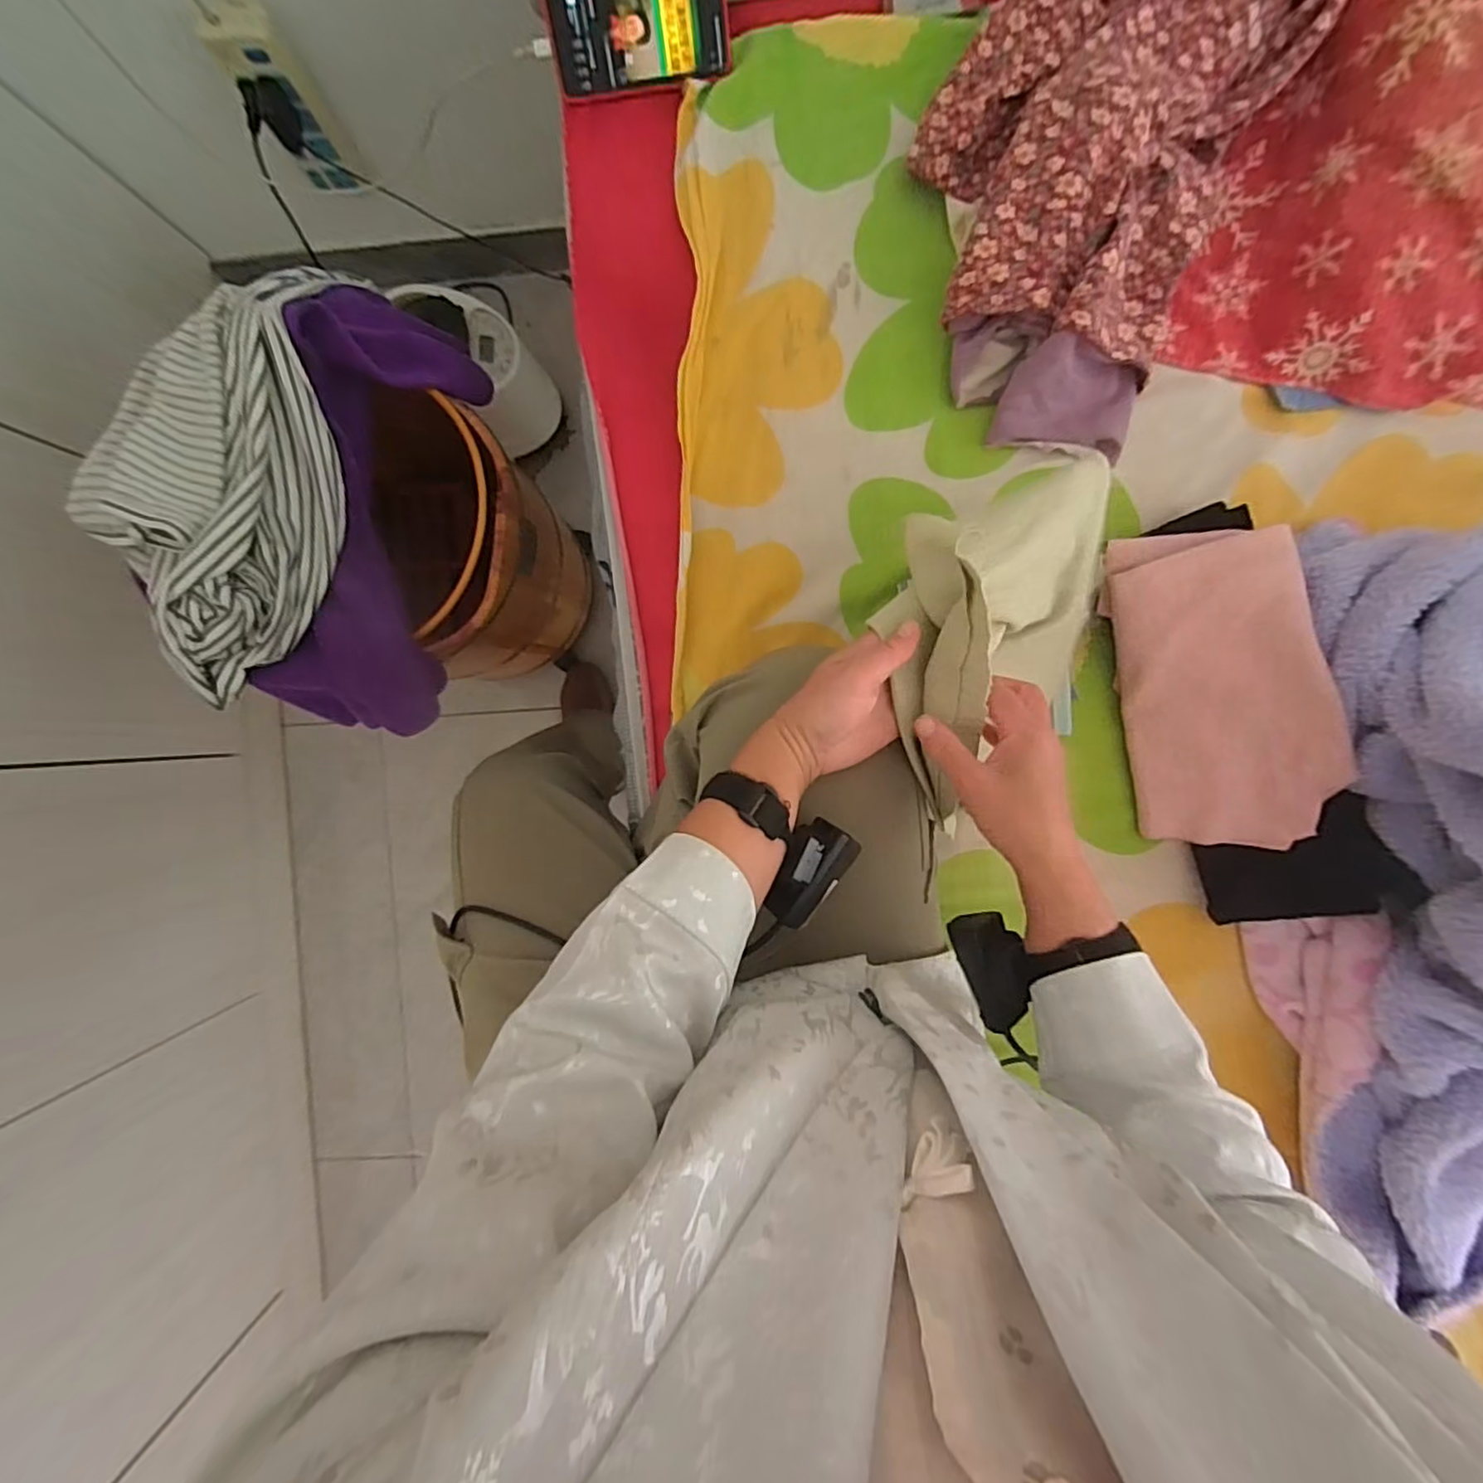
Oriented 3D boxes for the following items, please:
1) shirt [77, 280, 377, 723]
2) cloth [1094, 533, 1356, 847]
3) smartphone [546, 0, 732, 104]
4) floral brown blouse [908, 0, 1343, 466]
[{"bbox_3d":[-0.464,-0.250,0.575,0.186,0.111,0.404,17,92,2],"label":"shirt"},{"bbox_3d":[0.400,-0.056,0.546,0.142,0.068,0.249,-13,91,3],"label":"cloth"},{"bbox_3d":[-0.088,-0.615,0.558,0.150,0.071,0.015,-4,49,4],"label":"smartphone"},{"bbox_3d":[0.282,-0.481,0.518,0.255,0.094,0.432,23,93,2],"label":"floral brown blouse"}]

